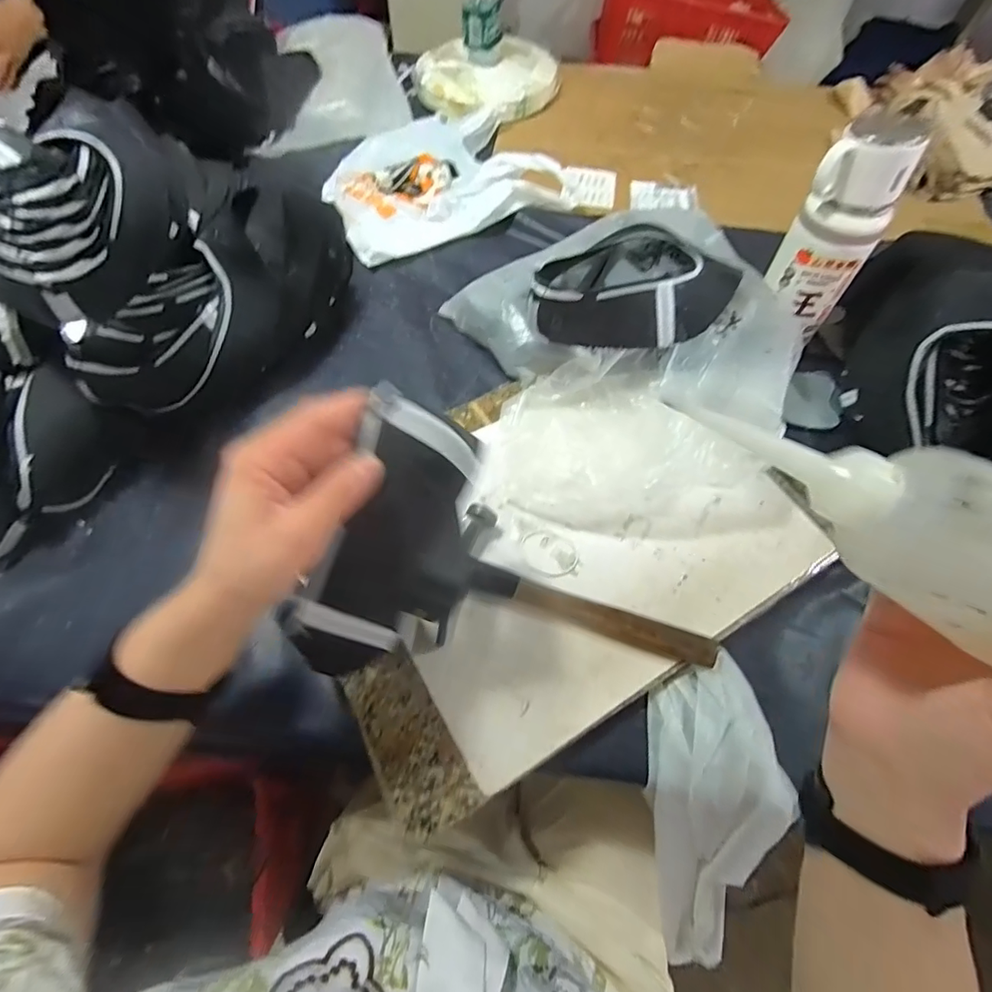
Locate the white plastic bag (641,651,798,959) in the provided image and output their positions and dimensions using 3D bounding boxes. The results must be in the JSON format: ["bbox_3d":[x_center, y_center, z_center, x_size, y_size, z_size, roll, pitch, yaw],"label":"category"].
[{"bbox_3d":[0.176,0.297,0.426,0.102,0.077,0.299,-2,103,-3],"label":"white plastic bag"}]

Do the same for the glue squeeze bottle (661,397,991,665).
[{"bbox_3d":[0.153,0.007,0.186,0.174,0.048,0.042,30,65,16],"label":"glue squeeze bottle"}]

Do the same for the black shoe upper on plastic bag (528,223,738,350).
[{"bbox_3d":[0.139,-0.233,0.515,0.217,0.065,0.158,-1,62,-2],"label":"black shoe upper on plastic bag"}]

